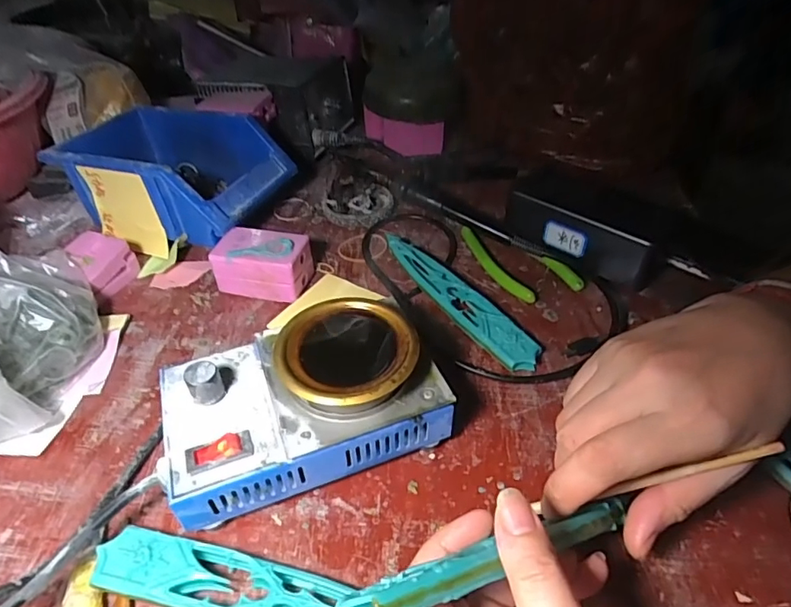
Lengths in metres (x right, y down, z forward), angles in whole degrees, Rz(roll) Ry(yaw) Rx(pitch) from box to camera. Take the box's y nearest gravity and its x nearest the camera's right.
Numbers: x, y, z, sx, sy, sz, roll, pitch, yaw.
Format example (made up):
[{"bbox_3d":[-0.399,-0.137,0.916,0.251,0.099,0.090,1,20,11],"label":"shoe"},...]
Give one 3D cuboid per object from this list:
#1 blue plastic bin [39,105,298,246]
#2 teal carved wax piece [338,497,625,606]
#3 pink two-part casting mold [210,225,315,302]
[{"bbox_3d":[-0.199,-0.116,0.468,0.178,0.085,0.123,14,44,17],"label":"blue plastic bin"},{"bbox_3d":[0.047,0.100,0.203,0.152,0.012,0.015,2,34,-36],"label":"teal carved wax piece"},{"bbox_3d":[-0.105,-0.032,0.404,0.066,0.043,0.043,10,43,13],"label":"pink two-part casting mold"}]

